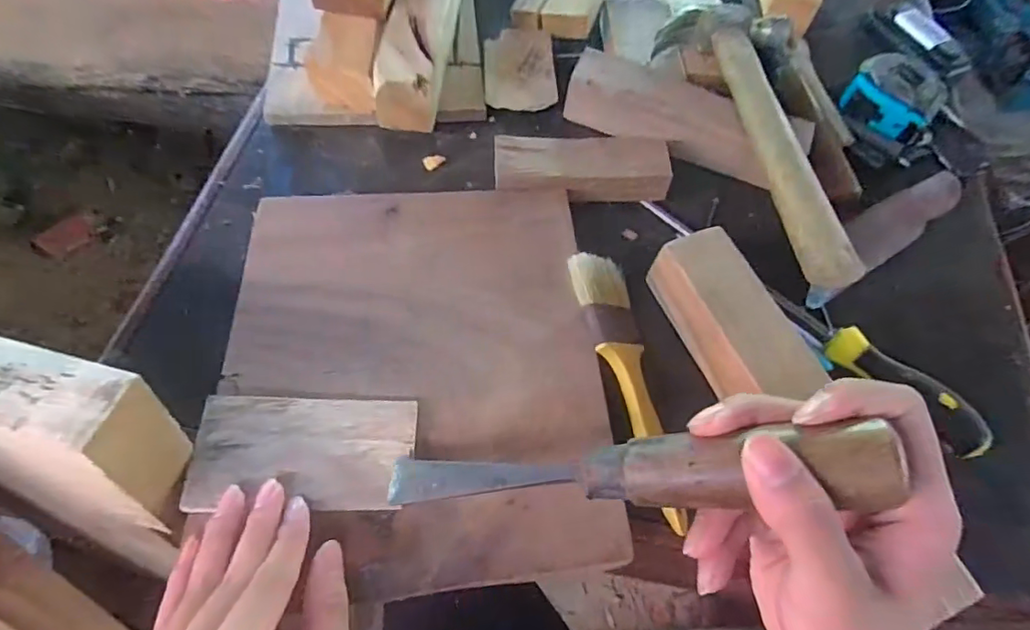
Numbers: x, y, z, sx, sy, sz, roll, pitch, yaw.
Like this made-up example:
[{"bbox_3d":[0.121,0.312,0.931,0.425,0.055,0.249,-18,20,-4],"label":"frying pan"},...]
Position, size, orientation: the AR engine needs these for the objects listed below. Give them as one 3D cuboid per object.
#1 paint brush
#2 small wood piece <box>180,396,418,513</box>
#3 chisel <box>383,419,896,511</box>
[{"bbox_3d":[0.074,0.043,0.356,0.041,0.023,0.175,-12,72,-10],"label":"paint brush"},{"bbox_3d":[-0.112,0.073,0.302,0.112,0.010,0.060,0,59,-3],"label":"small wood piece"},{"bbox_3d":[0.037,0.070,0.247,0.221,0.021,0.027,-12,53,29],"label":"chisel"}]

